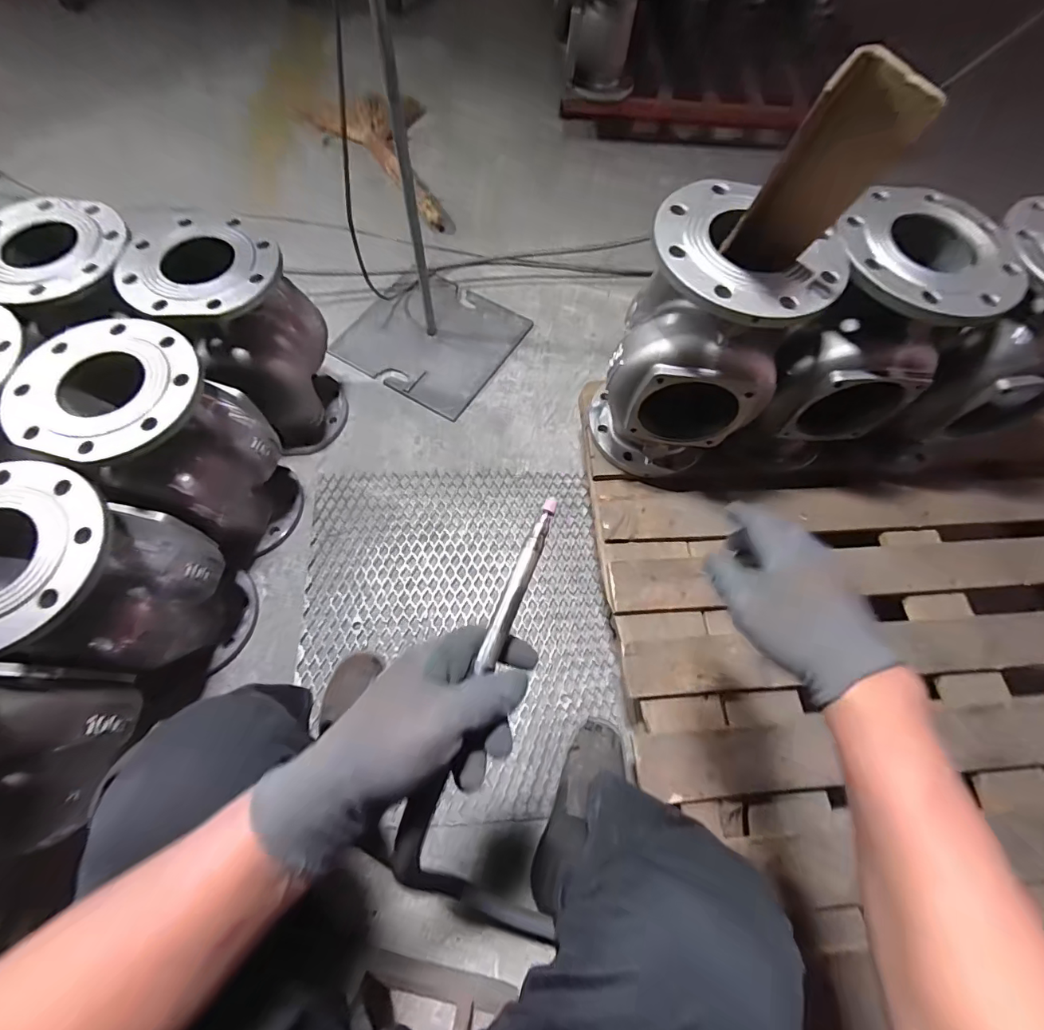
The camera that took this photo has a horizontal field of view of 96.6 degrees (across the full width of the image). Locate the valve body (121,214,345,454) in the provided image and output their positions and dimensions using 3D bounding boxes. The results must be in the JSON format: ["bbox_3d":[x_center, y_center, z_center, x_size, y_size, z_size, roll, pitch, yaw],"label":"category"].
[{"bbox_3d":[-0.463,-0.294,0.835,0.203,0.389,0.200,32,69,10],"label":"valve body"}]

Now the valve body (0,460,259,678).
[{"bbox_3d":[-0.562,0.104,0.658,0.204,0.383,0.204,17,67,4],"label":"valve body"}]

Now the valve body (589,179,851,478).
[{"bbox_3d":[0.237,-0.213,0.665,0.210,0.362,0.186,23,68,6],"label":"valve body"}]

